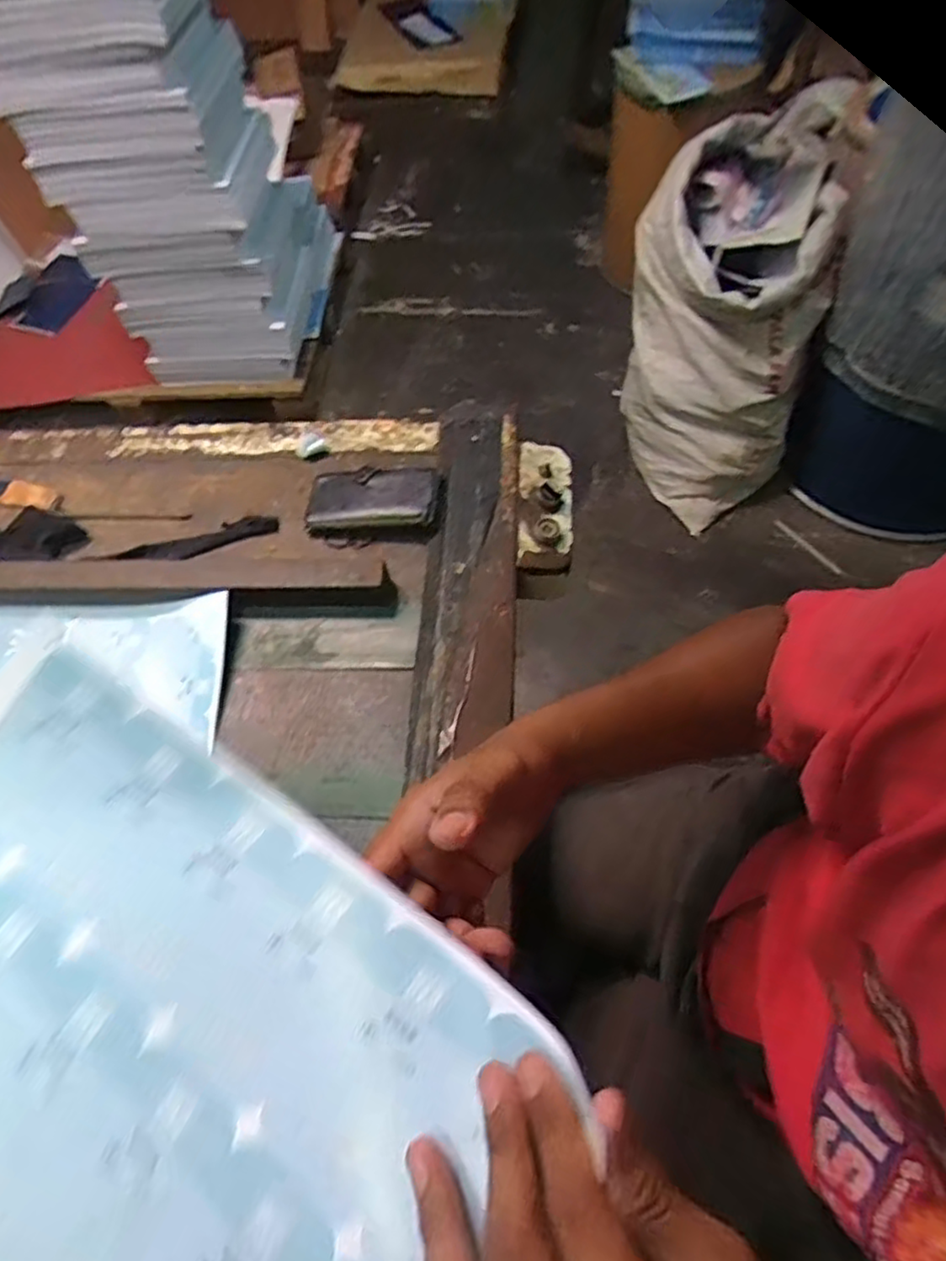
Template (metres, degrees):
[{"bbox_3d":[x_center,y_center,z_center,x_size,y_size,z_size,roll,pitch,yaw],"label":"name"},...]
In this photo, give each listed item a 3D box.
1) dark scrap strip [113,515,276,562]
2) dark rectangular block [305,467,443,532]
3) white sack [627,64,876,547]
[{"bbox_3d":[-0.315,-0.103,0.771,0.180,0.010,0.033,-18,61,-6],"label":"dark scrap strip"},{"bbox_3d":[-0.118,-0.154,0.794,0.161,0.036,0.093,3,61,6],"label":"dark rectangular block"},{"bbox_3d":[0.551,-0.693,1.499,0.396,0.891,0.407,11,33,10],"label":"white sack"}]

